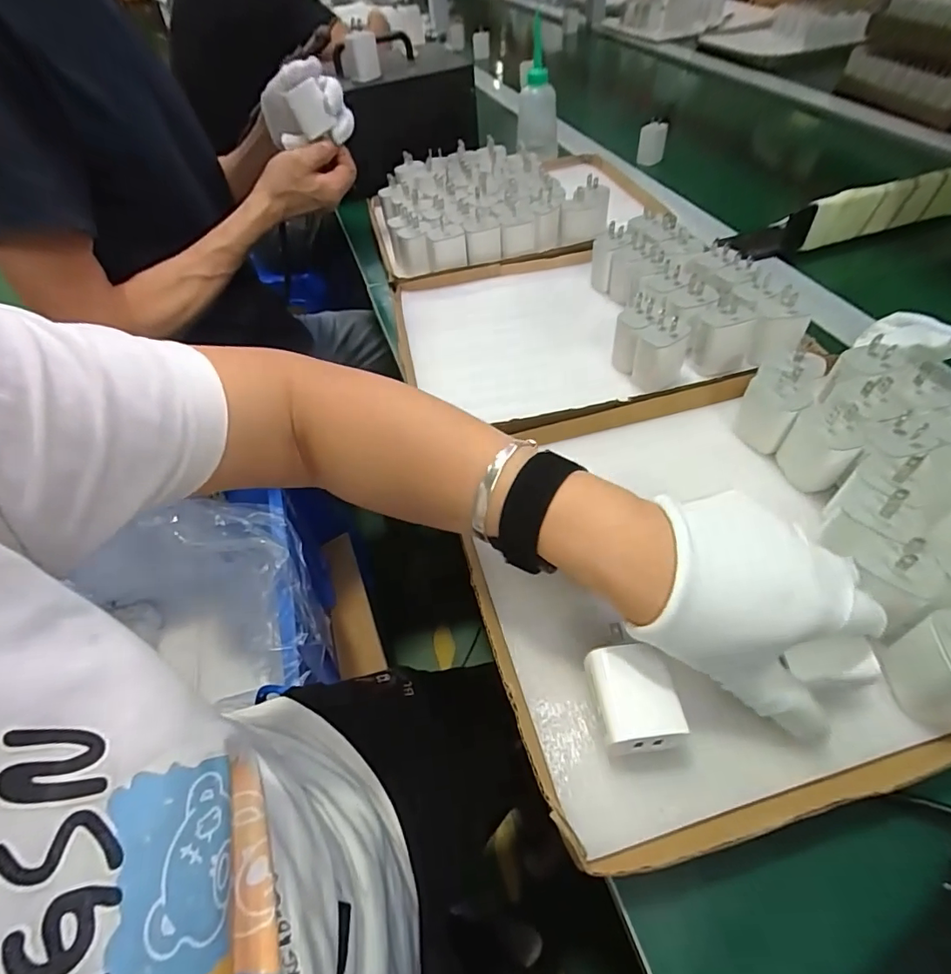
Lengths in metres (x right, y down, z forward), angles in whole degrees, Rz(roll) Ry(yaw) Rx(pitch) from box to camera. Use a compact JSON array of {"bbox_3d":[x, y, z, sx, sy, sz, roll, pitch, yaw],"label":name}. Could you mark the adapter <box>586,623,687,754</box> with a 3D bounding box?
[{"bbox_3d":[0.079,0.105,0.262,0.040,0.027,0.054,-10,50,-3],"label":"adapter"}]

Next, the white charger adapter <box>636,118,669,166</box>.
[{"bbox_3d":[0.276,-0.538,0.794,0.040,0.057,0.036,11,52,14],"label":"white charger adapter"}]

